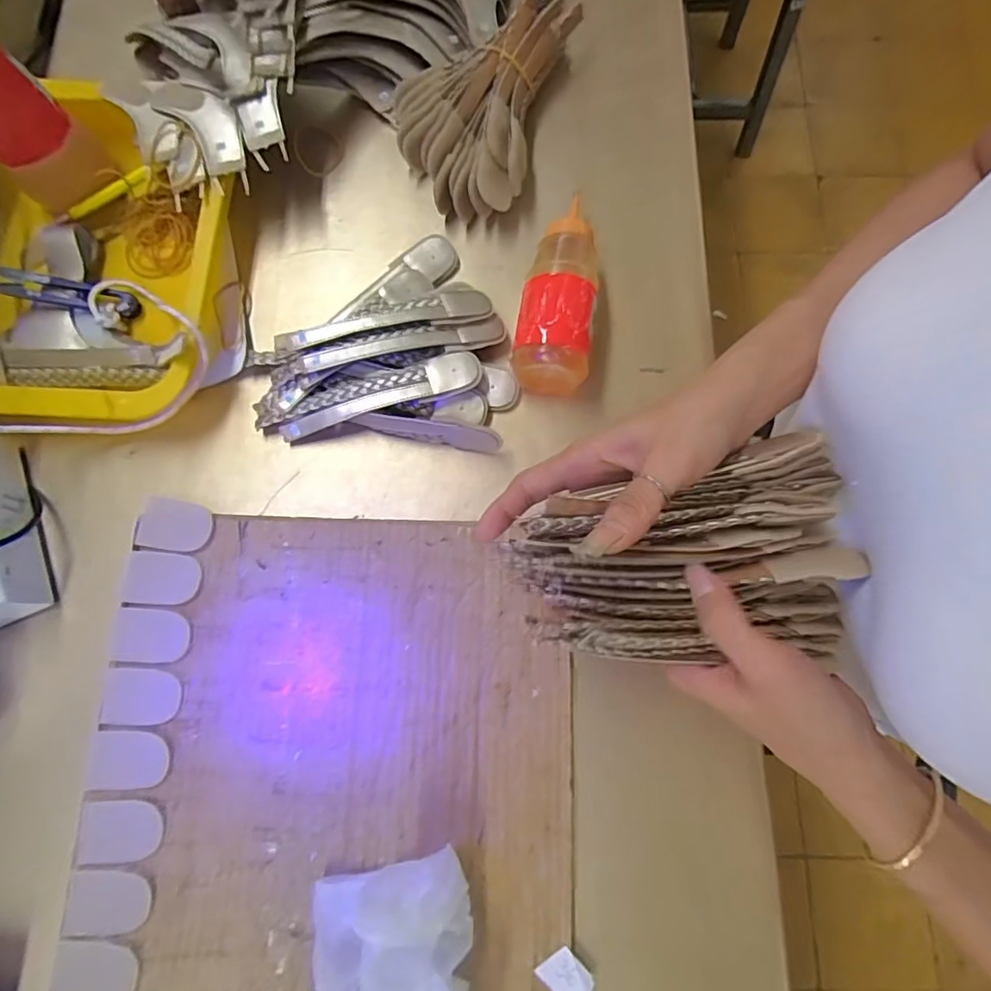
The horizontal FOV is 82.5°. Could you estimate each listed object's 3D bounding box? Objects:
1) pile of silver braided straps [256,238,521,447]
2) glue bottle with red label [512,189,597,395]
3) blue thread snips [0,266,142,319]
[{"bbox_3d":[-0.073,-0.111,0.392,0.169,0.034,0.149,4,77,0],"label":"pile of silver braided straps"},{"bbox_3d":[0.044,-0.143,0.393,0.051,0.050,0.143,7,77,1],"label":"glue bottle with red label"},{"bbox_3d":[-0.308,-0.146,0.400,0.096,0.022,0.025,10,77,1],"label":"blue thread snips"}]

